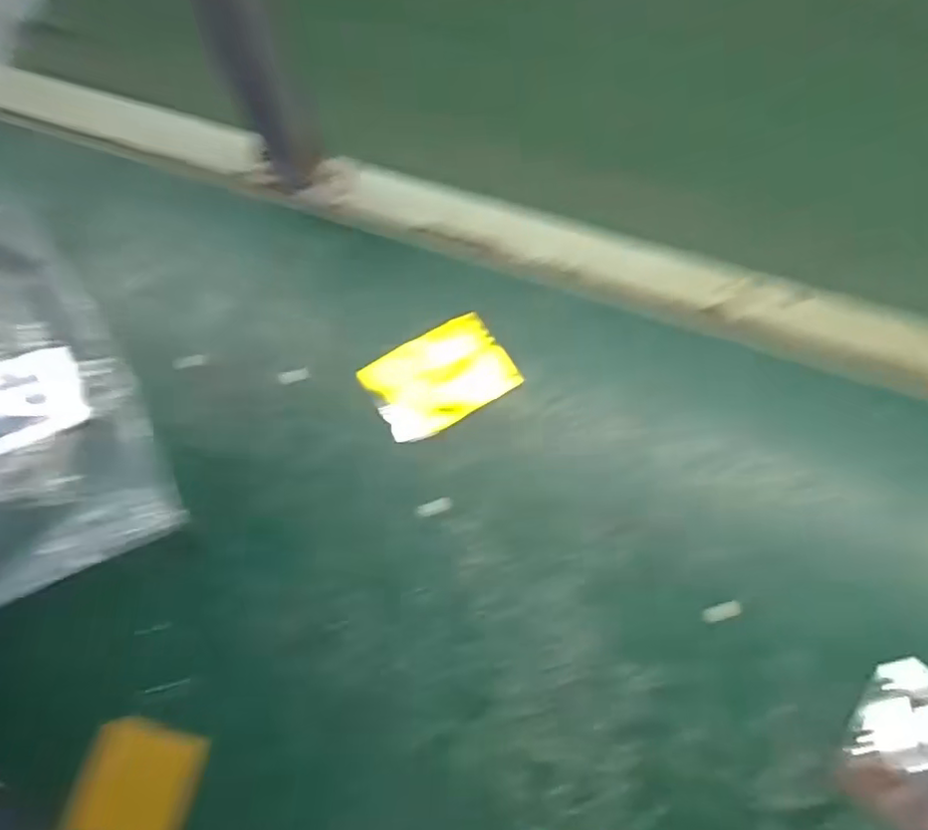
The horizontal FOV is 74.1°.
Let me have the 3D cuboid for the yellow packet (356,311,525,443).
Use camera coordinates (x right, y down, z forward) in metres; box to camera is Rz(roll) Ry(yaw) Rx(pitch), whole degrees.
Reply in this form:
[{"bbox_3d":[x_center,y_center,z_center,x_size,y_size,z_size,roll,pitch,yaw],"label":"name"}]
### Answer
[{"bbox_3d":[-0.016,-0.025,0.392,0.086,0.009,0.064,-30,72,-10],"label":"yellow packet"}]

